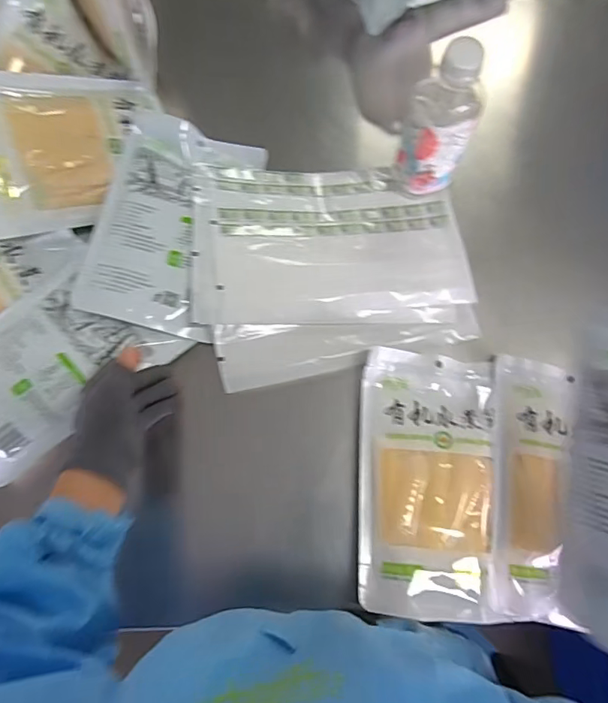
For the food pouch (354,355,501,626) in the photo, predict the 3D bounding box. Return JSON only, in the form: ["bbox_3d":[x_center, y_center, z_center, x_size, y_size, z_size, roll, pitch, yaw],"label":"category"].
[{"bbox_3d":[0.123,0.120,0.470,0.134,0.022,0.248,6,74,2],"label":"food pouch"}]

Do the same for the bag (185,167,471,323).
[{"bbox_3d":[0.030,-0.131,0.562,0.311,0.018,0.192,-6,72,-11],"label":"bag"}]

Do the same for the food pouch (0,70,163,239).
[{"bbox_3d":[-0.256,-0.217,0.519,0.214,0.020,0.160,-20,100,-37],"label":"food pouch"}]

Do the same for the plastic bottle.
[{"bbox_3d":[0.143,-0.233,0.512,0.071,0.178,0.059,21,75,6],"label":"plastic bottle"}]

